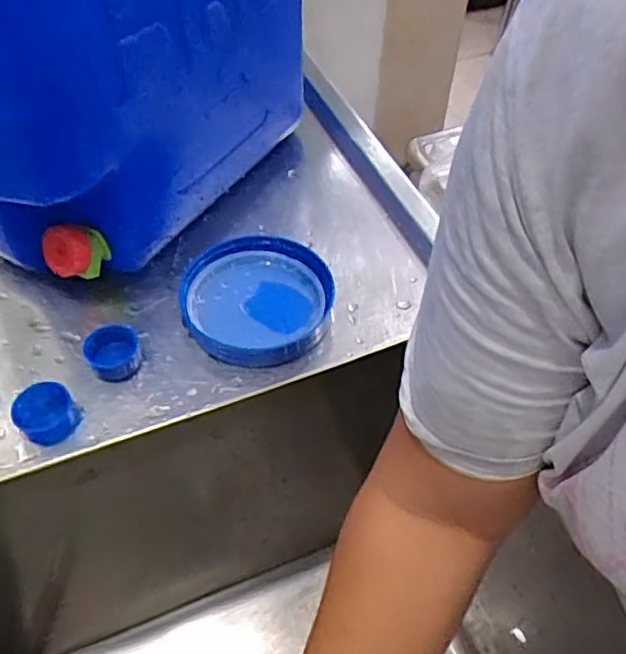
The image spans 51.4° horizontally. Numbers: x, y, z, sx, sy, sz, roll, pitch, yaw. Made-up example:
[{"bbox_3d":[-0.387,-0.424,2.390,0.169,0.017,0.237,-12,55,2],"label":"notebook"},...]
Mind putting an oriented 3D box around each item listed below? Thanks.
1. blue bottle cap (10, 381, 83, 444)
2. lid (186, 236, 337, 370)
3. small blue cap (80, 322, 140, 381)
[{"bbox_3d":[-0.186,0.060,0.453,0.039,0.020,0.040,0,51,-1],"label":"blue bottle cap"},{"bbox_3d":[-0.044,-0.023,0.526,0.115,0.020,0.122,0,51,-1],"label":"lid"},{"bbox_3d":[-0.150,0.020,0.487,0.039,0.021,0.040,0,51,-1],"label":"small blue cap"}]

